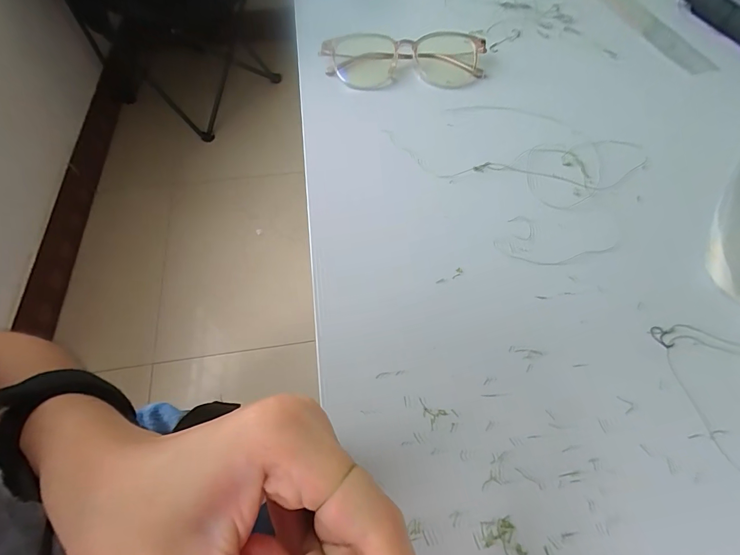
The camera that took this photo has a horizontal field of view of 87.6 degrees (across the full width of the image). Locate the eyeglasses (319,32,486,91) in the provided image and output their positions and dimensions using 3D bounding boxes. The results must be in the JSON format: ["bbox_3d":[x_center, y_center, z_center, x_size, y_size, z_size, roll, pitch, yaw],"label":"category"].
[{"bbox_3d":[0.030,-0.174,0.306,0.128,0.021,0.037,-7,63,-6],"label":"eyeglasses"}]

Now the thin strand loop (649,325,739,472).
[{"bbox_3d":[0.201,0.065,0.199,0.067,0.004,0.097,-11,63,-8],"label":"thin strand loop"}]

